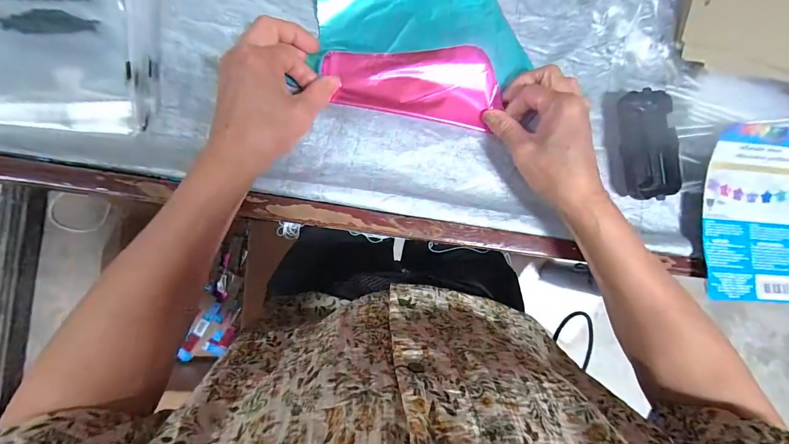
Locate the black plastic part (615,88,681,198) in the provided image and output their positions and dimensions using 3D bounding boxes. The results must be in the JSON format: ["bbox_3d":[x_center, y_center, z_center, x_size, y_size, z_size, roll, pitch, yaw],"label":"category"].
[{"bbox_3d":[0.266,-0.081,0.370,0.046,0.024,0.110,-4,91,-7],"label":"black plastic part"}]

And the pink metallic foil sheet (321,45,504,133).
[{"bbox_3d":[0.020,-0.140,0.353,0.172,0.015,0.072,4,90,-6],"label":"pink metallic foil sheet"}]

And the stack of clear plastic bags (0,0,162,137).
[{"bbox_3d":[-0.288,-0.191,0.307,0.147,0.017,0.216,0,91,-8],"label":"stack of clear plastic bags"}]

